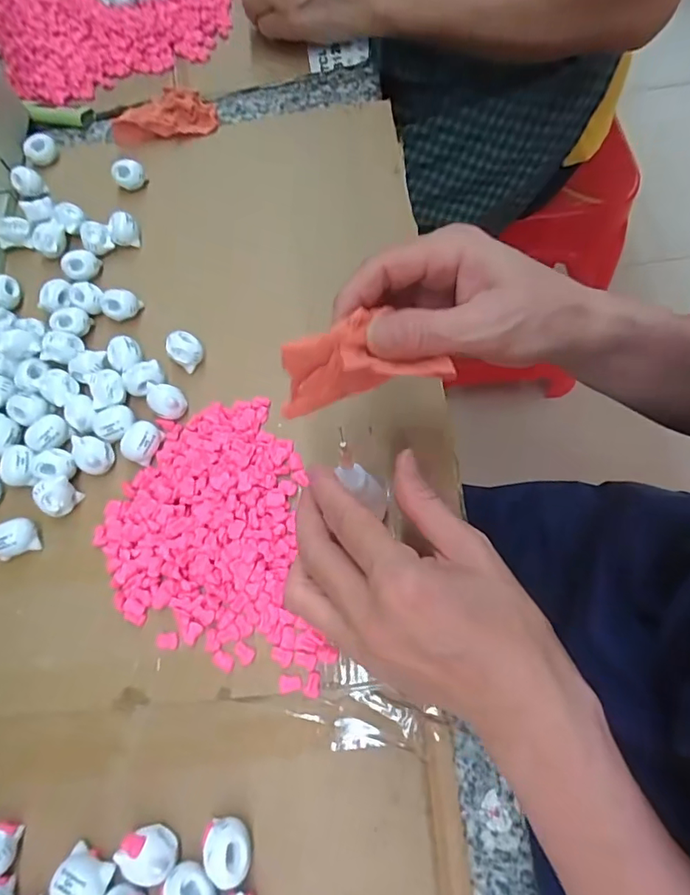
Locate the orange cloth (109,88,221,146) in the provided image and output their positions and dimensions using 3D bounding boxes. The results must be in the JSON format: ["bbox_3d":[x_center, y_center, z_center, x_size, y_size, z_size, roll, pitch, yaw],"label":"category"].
[{"bbox_3d":[-0.158,-0.292,0.438,0.087,0.028,0.047,-10,68,0],"label":"orange cloth"}]

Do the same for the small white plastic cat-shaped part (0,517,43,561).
[{"bbox_3d":[-0.199,0.055,0.300,0.023,0.019,0.019,-23,69,-5],"label":"small white plastic cat-shaped part"}]

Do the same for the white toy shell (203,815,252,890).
[{"bbox_3d":[-0.055,0.191,0.236,0.021,0.017,0.026,-3,68,3],"label":"white toy shell"}]

